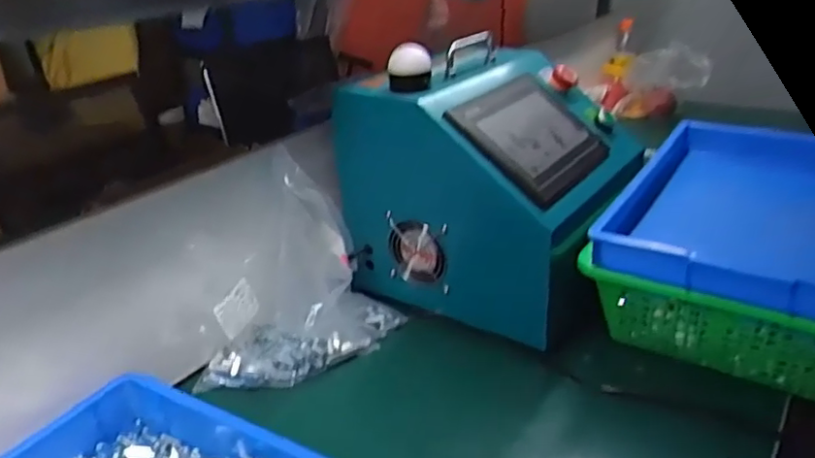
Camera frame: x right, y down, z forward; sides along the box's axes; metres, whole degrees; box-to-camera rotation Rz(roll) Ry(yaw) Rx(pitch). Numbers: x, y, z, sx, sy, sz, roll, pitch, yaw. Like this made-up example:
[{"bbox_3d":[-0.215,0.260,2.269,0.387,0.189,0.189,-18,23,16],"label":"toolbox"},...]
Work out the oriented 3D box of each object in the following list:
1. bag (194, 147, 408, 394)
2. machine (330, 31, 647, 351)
[{"bbox_3d":[-0.126,0.054,0.717,0.123,0.205,0.230,18,33,36],"label":"bag"},{"bbox_3d":[0.113,-0.074,0.814,0.317,0.277,0.281,13,30,30],"label":"machine"}]

